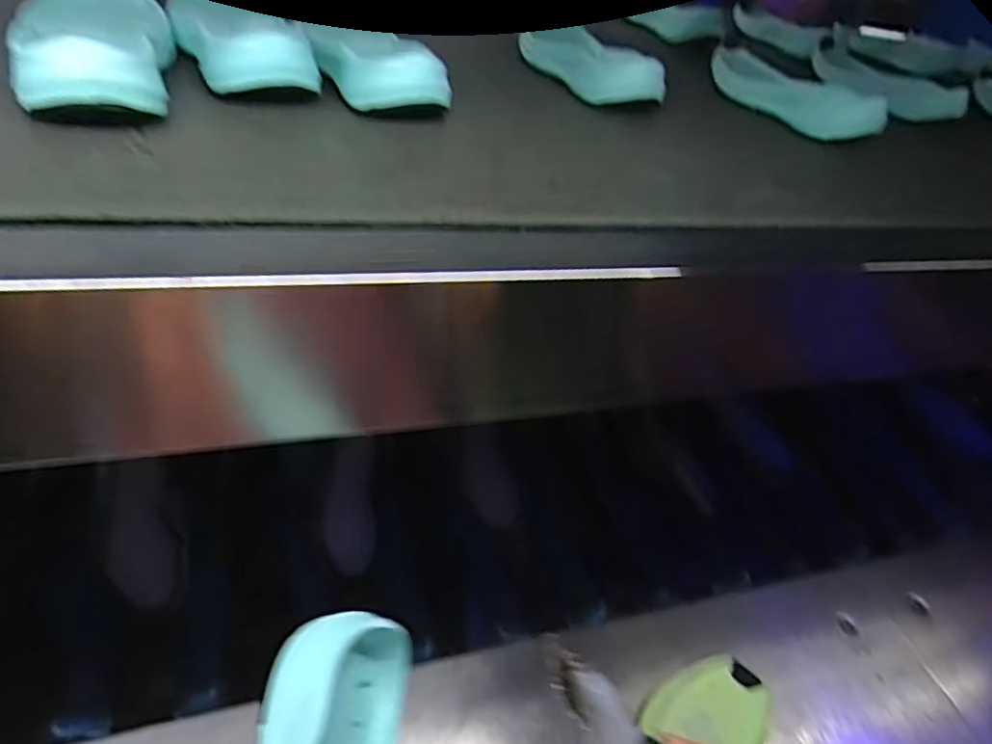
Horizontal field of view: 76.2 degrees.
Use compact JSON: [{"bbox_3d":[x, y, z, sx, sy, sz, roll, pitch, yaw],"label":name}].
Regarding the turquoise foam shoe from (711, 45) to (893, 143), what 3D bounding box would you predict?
[{"bbox_3d":[0.271,-0.271,0.602,0.058,0.048,0.197,-14,54,-16],"label":"turquoise foam shoe"}]

